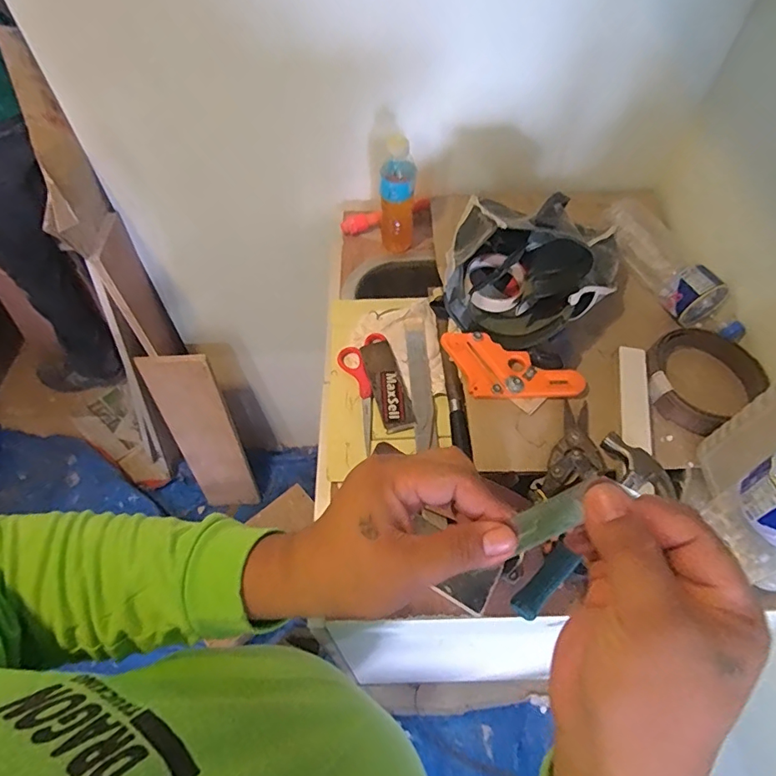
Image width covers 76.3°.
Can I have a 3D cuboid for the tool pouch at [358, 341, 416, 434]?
[{"bbox_3d":[-0.001,-0.005,0.660,0.042,0.011,0.139,-14,56,-10],"label":"tool pouch"}]

